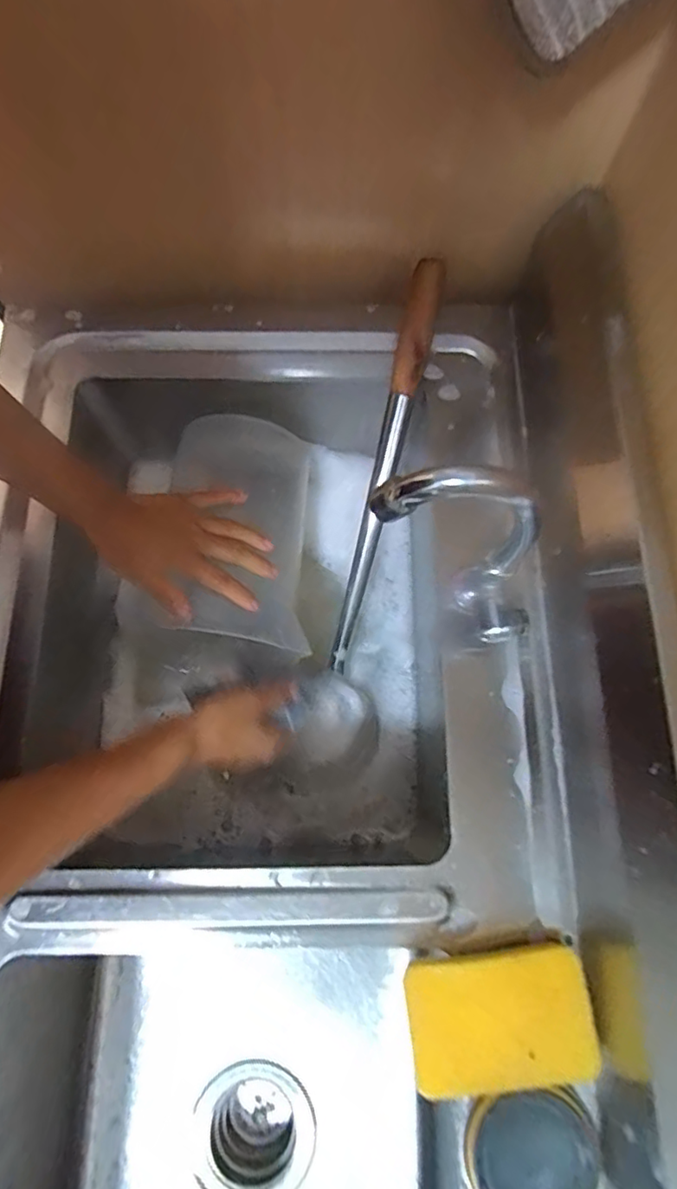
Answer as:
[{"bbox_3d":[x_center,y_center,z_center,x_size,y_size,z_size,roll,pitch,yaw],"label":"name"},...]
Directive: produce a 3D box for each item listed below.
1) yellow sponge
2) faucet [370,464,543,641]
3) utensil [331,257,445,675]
[{"bbox_3d":[0.101,0.267,0.376,0.111,0.030,0.072,-5,74,-2],"label":"yellow sponge"},{"bbox_3d":[0.078,-0.023,0.379,0.115,0.190,0.044,25,75,6],"label":"faucet"},{"bbox_3d":[0.039,-0.101,0.544,0.025,0.028,0.366,14,108,3],"label":"utensil"}]

